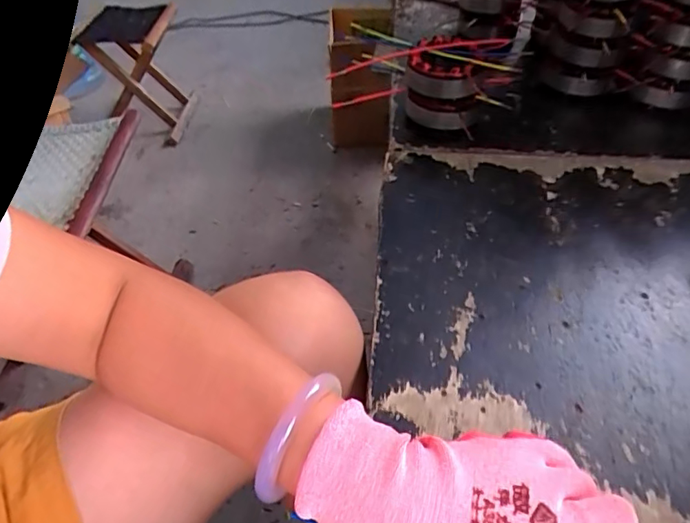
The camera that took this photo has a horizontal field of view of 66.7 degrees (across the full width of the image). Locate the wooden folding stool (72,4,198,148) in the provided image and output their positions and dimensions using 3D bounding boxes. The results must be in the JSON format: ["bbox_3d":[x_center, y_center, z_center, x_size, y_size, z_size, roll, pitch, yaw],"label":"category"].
[{"bbox_3d":[-0.656,-0.613,1.691,0.274,0.371,0.362,-8,46,-8],"label":"wooden folding stool"}]

